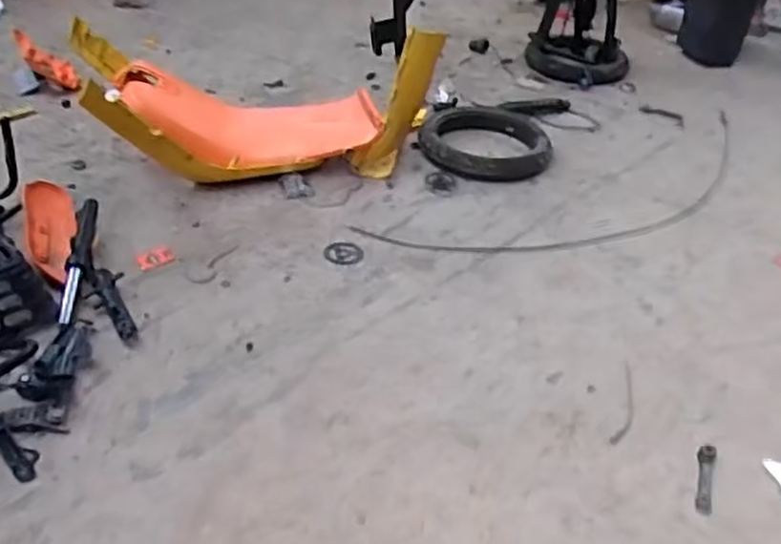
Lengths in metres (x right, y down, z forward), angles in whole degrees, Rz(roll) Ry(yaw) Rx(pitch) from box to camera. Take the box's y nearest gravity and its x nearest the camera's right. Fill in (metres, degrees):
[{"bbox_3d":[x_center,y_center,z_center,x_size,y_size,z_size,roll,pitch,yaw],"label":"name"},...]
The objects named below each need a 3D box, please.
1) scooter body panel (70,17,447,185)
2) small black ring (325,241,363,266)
[{"bbox_3d":[-0.327,-0.441,1.873,0.837,0.322,0.407,-8,39,-17],"label":"scooter body panel"},{"bbox_3d":[-0.104,-0.041,1.629,0.083,0.008,0.097,-7,39,-16],"label":"small black ring"}]

